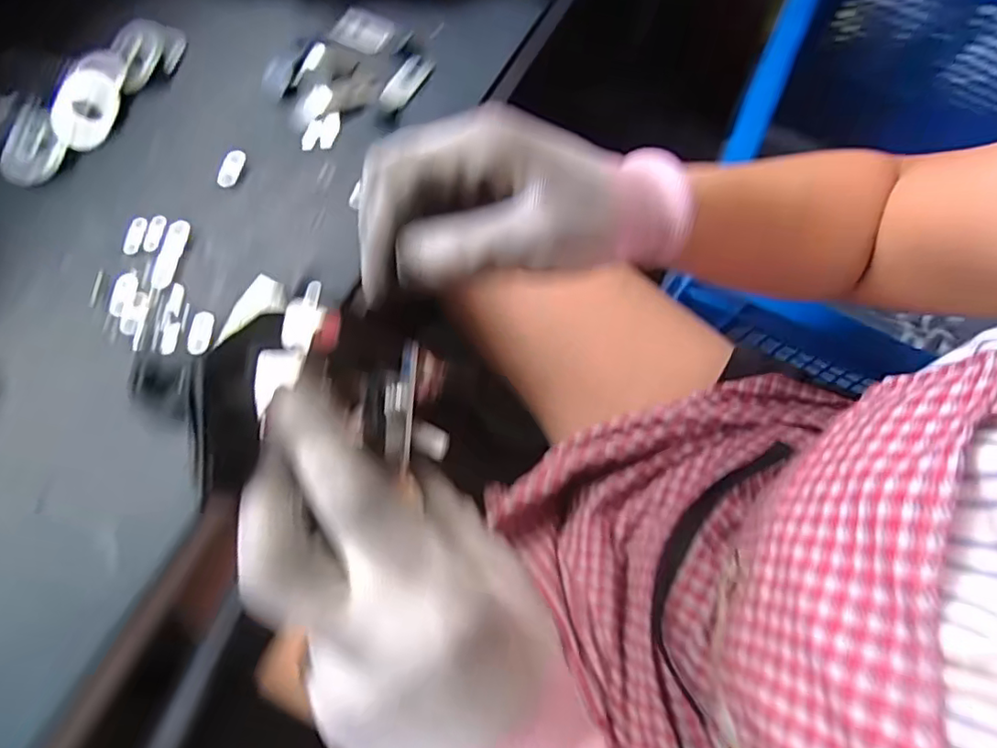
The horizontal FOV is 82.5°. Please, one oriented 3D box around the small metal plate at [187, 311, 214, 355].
[{"bbox_3d":[-0.177,-0.026,0.336,0.014,0.004,0.027,3,70,-2],"label":"small metal plate"}]

